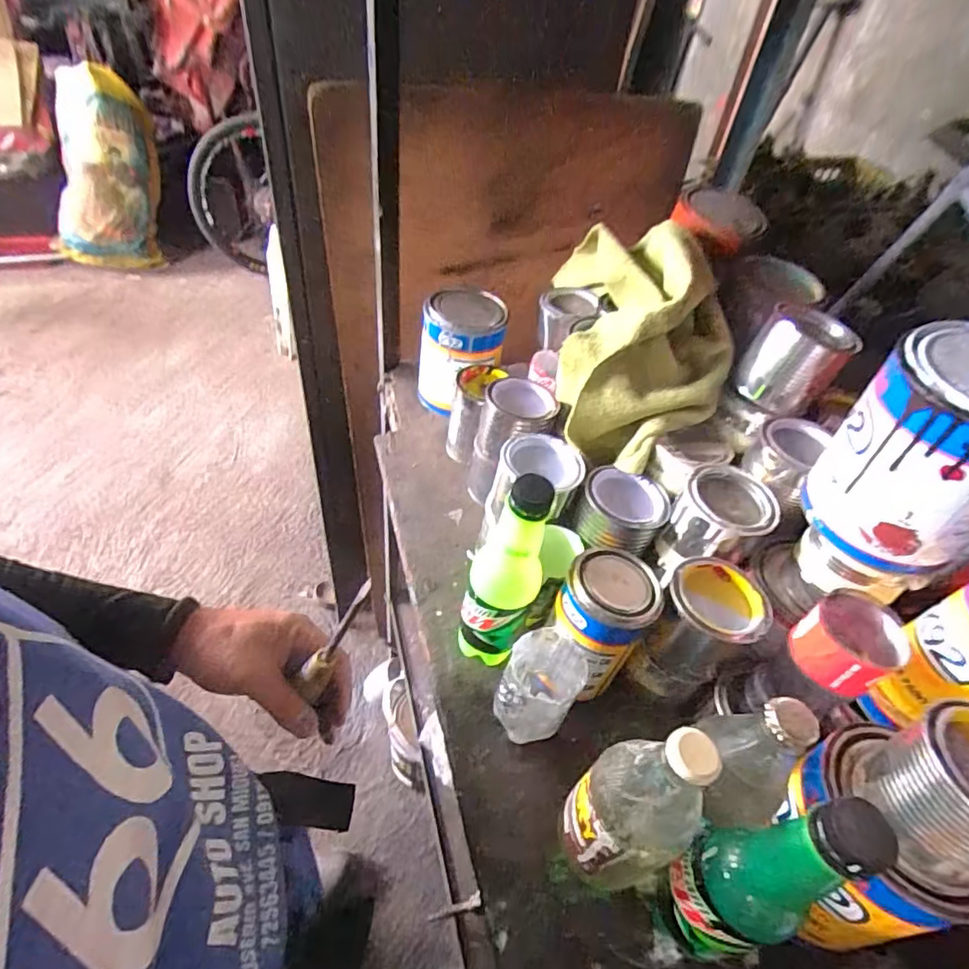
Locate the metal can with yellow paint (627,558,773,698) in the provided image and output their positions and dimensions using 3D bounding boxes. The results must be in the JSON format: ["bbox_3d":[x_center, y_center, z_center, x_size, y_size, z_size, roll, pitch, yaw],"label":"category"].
[{"bbox_3d":[0.170,0.119,0.448,0.072,0.100,0.075,4,45,-4],"label":"metal can with yellow paint"}]

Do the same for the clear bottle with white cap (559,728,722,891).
[{"bbox_3d":[0.088,0.201,0.342,0.053,0.160,0.063,-13,49,-19],"label":"clear bottle with white cap"}]

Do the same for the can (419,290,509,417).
[{"bbox_3d":[-0.027,-0.166,0.717,0.100,0.128,0.102,4,45,-4],"label":"can"}]

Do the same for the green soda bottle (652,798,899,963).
[{"bbox_3d":[0.147,0.224,0.313,0.051,0.196,0.054,4,45,-4],"label":"green soda bottle"}]

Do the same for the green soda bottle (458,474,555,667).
[{"bbox_3d":[0.015,0.073,0.438,0.053,0.191,0.051,17,46,9],"label":"green soda bottle"}]

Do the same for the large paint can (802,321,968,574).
[{"bbox_3d":[0.283,-0.010,0.363,0.092,0.156,0.104,-26,54,-29],"label":"large paint can"}]

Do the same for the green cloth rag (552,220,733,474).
[{"bbox_3d":[0.155,-0.158,0.567,0.153,0.136,0.316,7,60,-1],"label":"green cloth rag"}]

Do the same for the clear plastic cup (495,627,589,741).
[{"bbox_3d":[0.044,0.162,0.439,0.055,0.080,0.061,27,49,18],"label":"clear plastic cup"}]

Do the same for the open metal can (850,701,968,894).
[{"bbox_3d":[0.260,0.169,0.304,0.076,0.065,0.073,-8,47,-15],"label":"open metal can"}]

